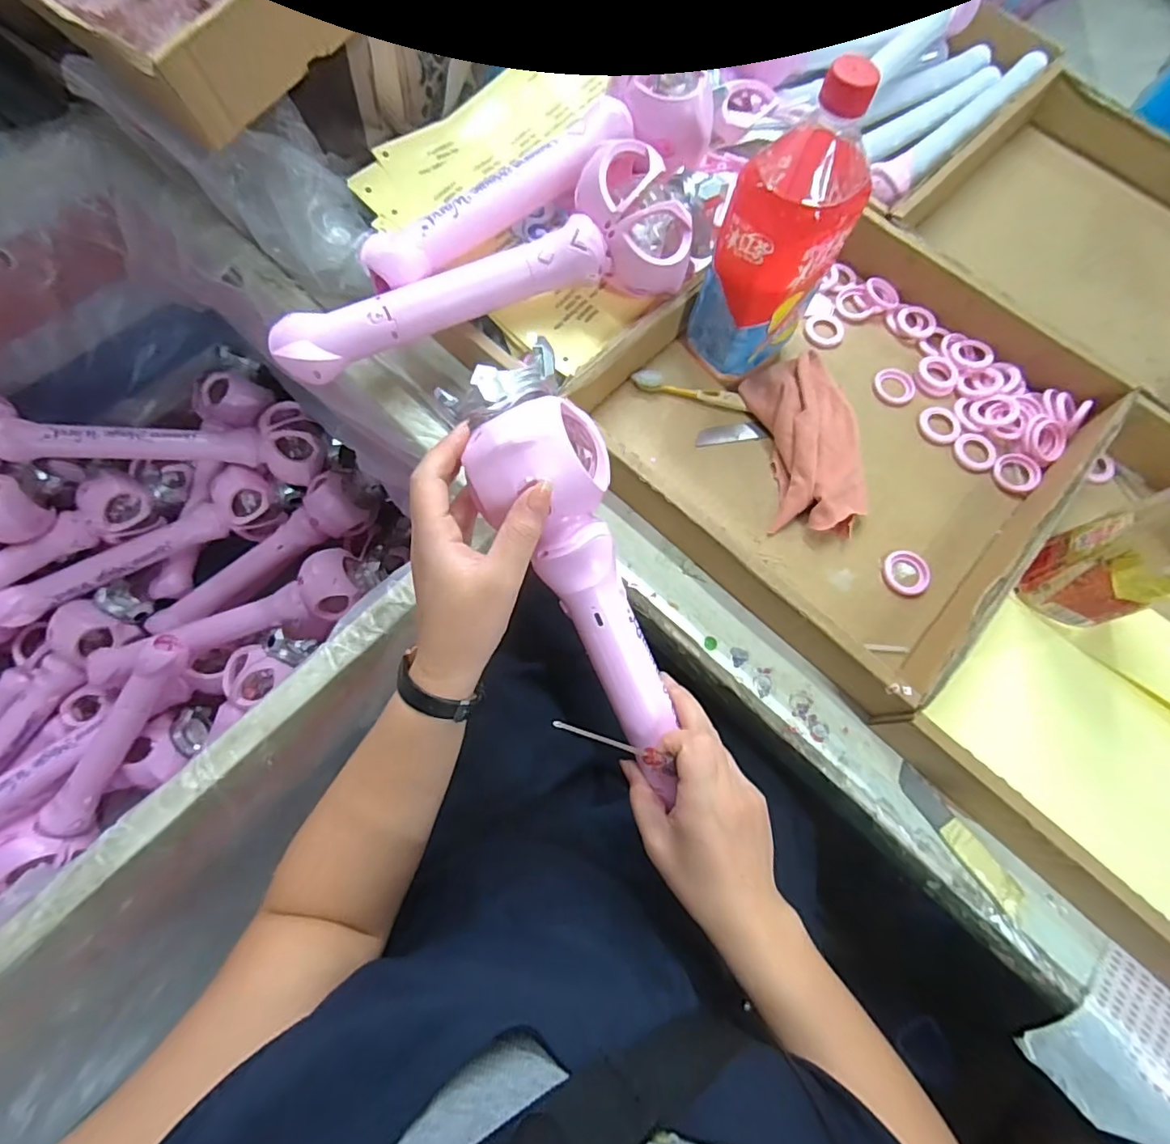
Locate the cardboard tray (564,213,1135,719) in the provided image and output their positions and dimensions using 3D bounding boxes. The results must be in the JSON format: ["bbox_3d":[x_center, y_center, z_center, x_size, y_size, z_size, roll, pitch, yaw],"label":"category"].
[{"bbox_3d":[0.223,-0.133,0.463,0.339,0.056,0.360,43,76,11],"label":"cardboard tray"}]

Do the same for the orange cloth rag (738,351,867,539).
[{"bbox_3d":[0.190,-0.114,0.469,0.083,0.031,0.164,-5,72,-4],"label":"orange cloth rag"}]

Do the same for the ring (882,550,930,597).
[{"bbox_3d":[0.262,0.000,0.445,0.034,0.007,0.038,-33,76,-12],"label":"ring"}]

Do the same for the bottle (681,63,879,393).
[{"bbox_3d":[0.143,-0.243,0.415,0.074,0.214,0.069,-36,77,-13],"label":"bottle"}]

